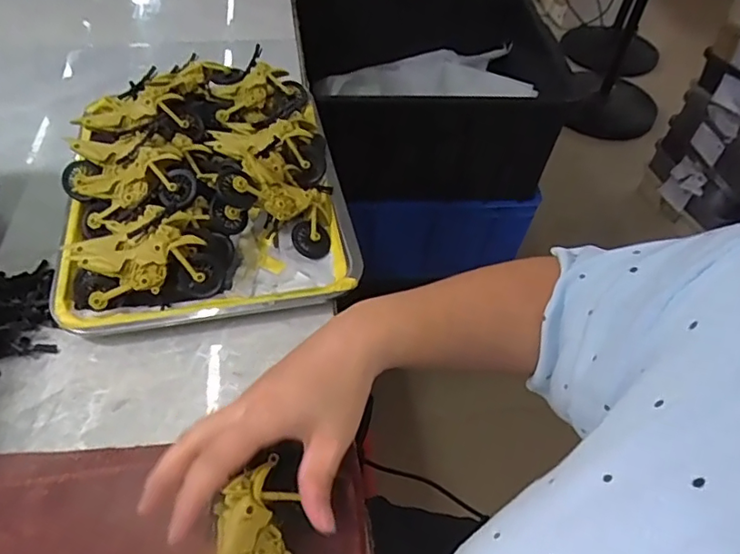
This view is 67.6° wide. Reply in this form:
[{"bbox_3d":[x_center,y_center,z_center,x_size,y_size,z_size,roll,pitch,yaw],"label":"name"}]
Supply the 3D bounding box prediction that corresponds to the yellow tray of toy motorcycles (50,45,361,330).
[{"bbox_3d":[-0.167,-0.115,0.554,0.257,0.069,0.352,-8,51,-11],"label":"yellow tray of toy motorcycles"}]

